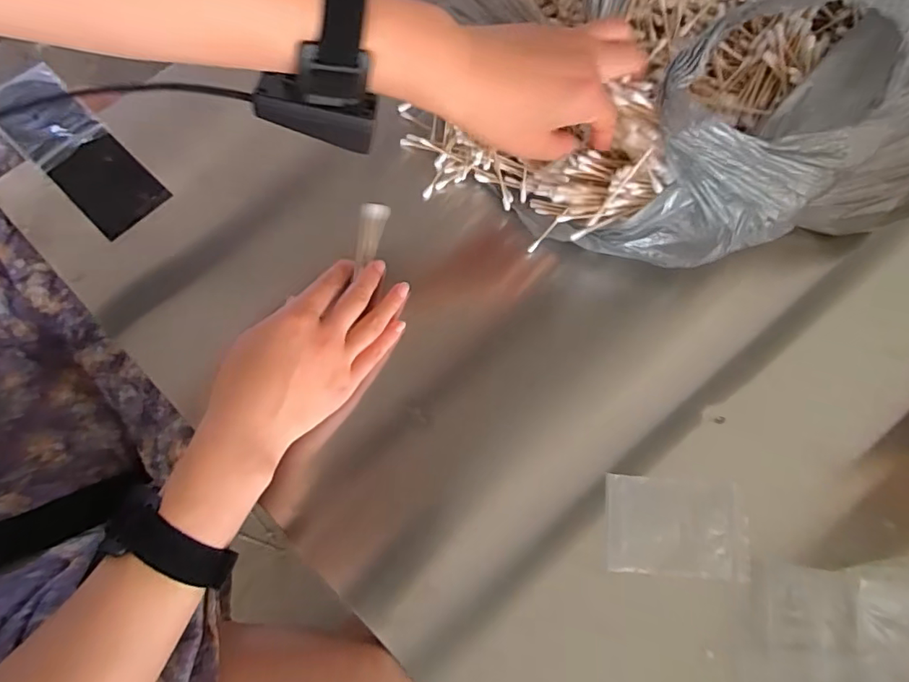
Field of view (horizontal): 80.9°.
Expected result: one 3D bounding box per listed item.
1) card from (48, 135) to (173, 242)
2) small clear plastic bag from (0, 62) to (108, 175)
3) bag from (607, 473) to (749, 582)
[{"bbox_3d":[-0.283,-0.128,0.438,0.083,0.005,0.059,44,76,8],"label":"card"},{"bbox_3d":[-0.349,-0.189,0.450,0.094,0.008,0.061,43,76,10],"label":"small clear plastic bag"},{"bbox_3d":[0.157,0.130,0.372,0.094,0.005,0.064,5,73,-1],"label":"bag"}]

